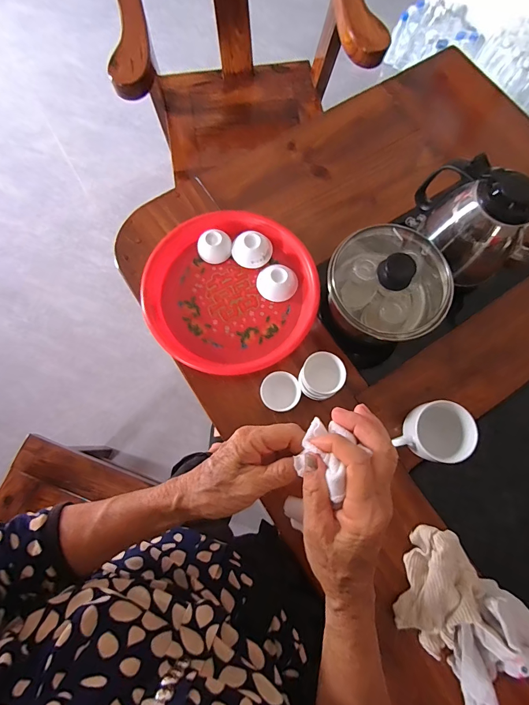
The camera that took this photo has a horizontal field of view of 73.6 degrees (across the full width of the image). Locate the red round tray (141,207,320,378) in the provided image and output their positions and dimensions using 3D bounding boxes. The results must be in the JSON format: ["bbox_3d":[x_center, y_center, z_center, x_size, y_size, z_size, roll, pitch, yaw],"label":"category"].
[{"bbox_3d":[-0.049,-0.095,0.534,0.246,0.038,0.248,0,75,-2],"label":"red round tray"}]

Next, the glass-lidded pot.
[{"bbox_3d":[0.172,-0.094,0.492,0.158,0.125,0.132,35,77,7],"label":"glass-lidded pot"}]

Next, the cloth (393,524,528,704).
[{"bbox_3d":[0.242,0.324,0.423,0.196,0.054,0.134,42,78,9],"label":"cloth"}]

